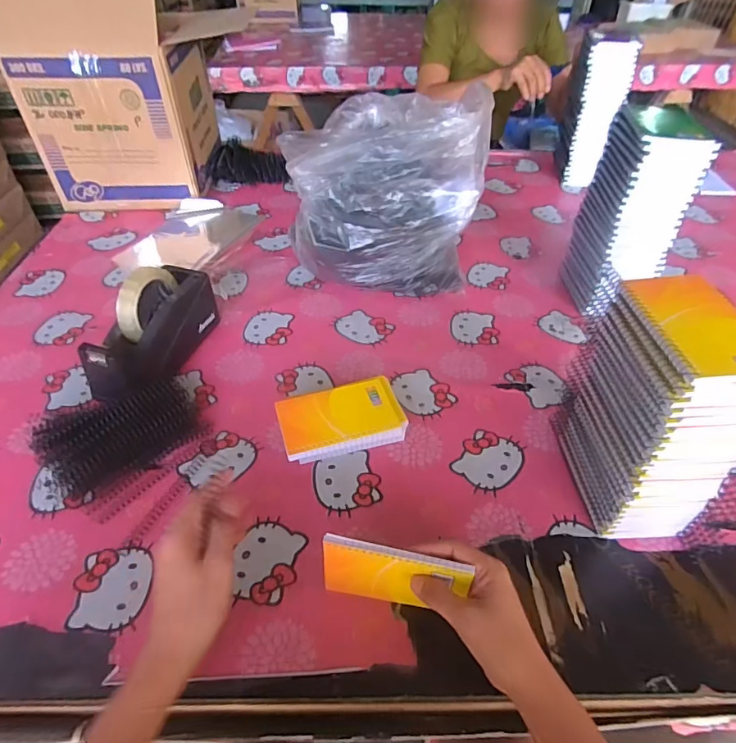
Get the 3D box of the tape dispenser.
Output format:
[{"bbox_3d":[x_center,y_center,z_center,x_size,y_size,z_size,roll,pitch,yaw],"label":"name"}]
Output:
[{"bbox_3d":[-0.281,-0.055,0.648,0.080,0.128,0.217,10,45,10],"label":"tape dispenser"}]

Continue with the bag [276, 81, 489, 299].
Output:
[{"bbox_3d":[0.025,-0.291,0.788,0.279,0.265,0.238,-1,45,-1],"label":"bag"}]

